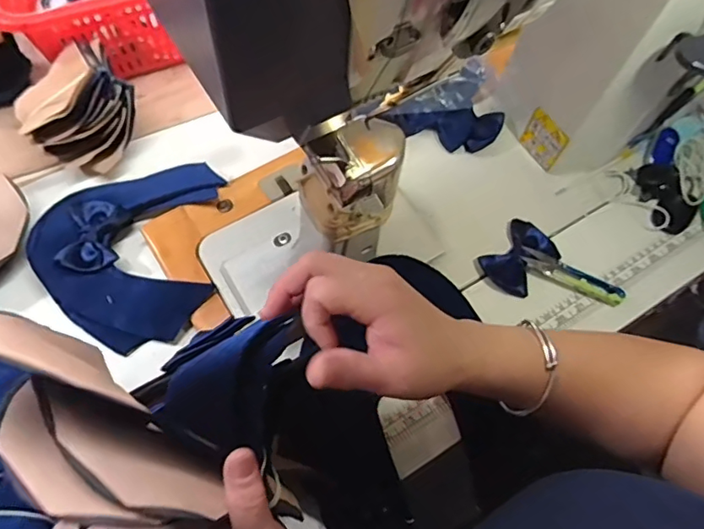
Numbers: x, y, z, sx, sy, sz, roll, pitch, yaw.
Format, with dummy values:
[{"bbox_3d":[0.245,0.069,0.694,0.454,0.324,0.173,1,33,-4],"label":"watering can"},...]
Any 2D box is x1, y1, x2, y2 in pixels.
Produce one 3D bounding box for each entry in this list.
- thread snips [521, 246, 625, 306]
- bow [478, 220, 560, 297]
[{"bbox_3d":[0.217,0.012,0.544,0.100,0.009,0.024,22,62,12],"label":"thread snips"},{"bbox_3d":[0.169,-0.007,0.555,0.057,0.014,0.077,39,66,20],"label":"bow"}]

